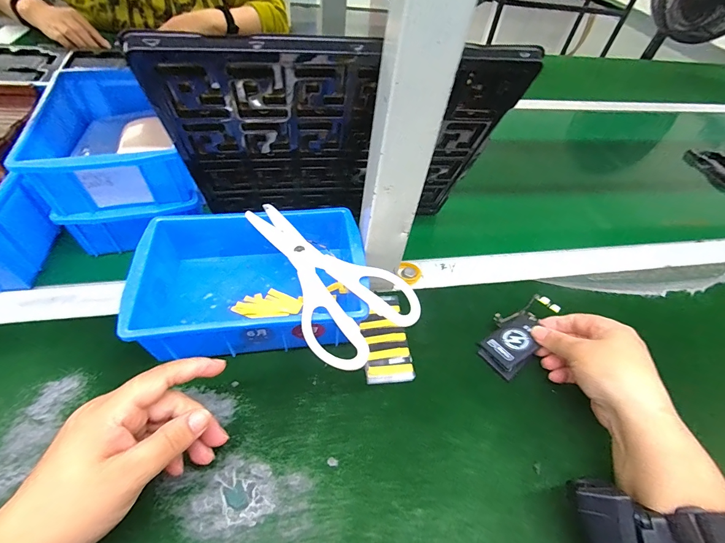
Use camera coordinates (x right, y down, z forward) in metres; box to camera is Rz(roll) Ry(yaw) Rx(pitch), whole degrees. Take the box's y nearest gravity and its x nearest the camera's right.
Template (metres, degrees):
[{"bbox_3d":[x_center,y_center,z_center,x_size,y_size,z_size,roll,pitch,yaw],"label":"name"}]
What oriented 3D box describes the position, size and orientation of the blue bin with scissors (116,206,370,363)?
[{"bbox_3d":[-0.101,0.011,0.333,0.199,0.069,0.147,1,50,-5],"label":"blue bin with scissors"}]

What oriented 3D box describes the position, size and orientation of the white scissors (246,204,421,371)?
[{"bbox_3d":[-0.041,-0.002,0.309,0.094,0.010,0.183,-32,60,-28],"label":"white scissors"}]

